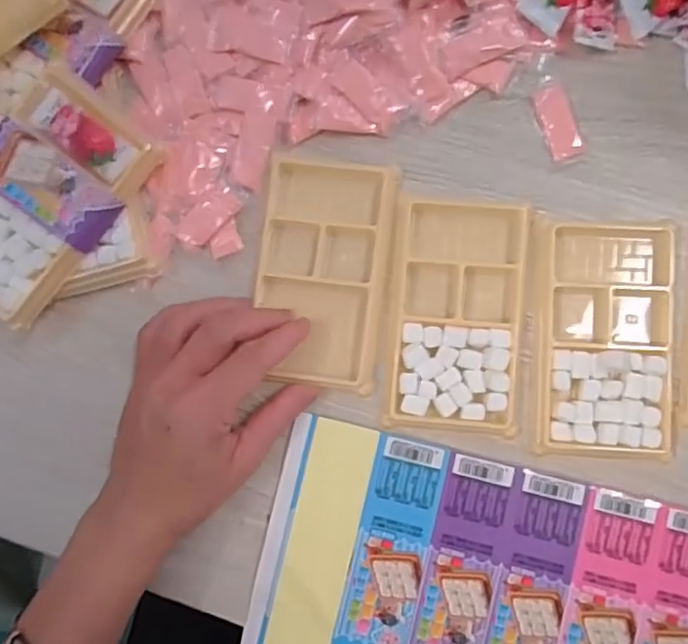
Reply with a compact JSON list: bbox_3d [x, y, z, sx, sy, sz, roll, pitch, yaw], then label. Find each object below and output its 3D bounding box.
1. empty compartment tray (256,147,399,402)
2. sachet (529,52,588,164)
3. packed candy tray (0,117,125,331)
[{"bbox_3d":[-0.013,-0.030,0.344,0.075,0.017,0.133,7,88,3],"label":"empty compartment tray"},{"bbox_3d":[0.125,-0.127,0.353,0.022,0.005,0.067,-17,87,2],"label":"sachet"},{"bbox_3d":[-0.184,-0.054,0.336,0.073,0.028,0.093,39,90,4],"label":"packed candy tray"}]

